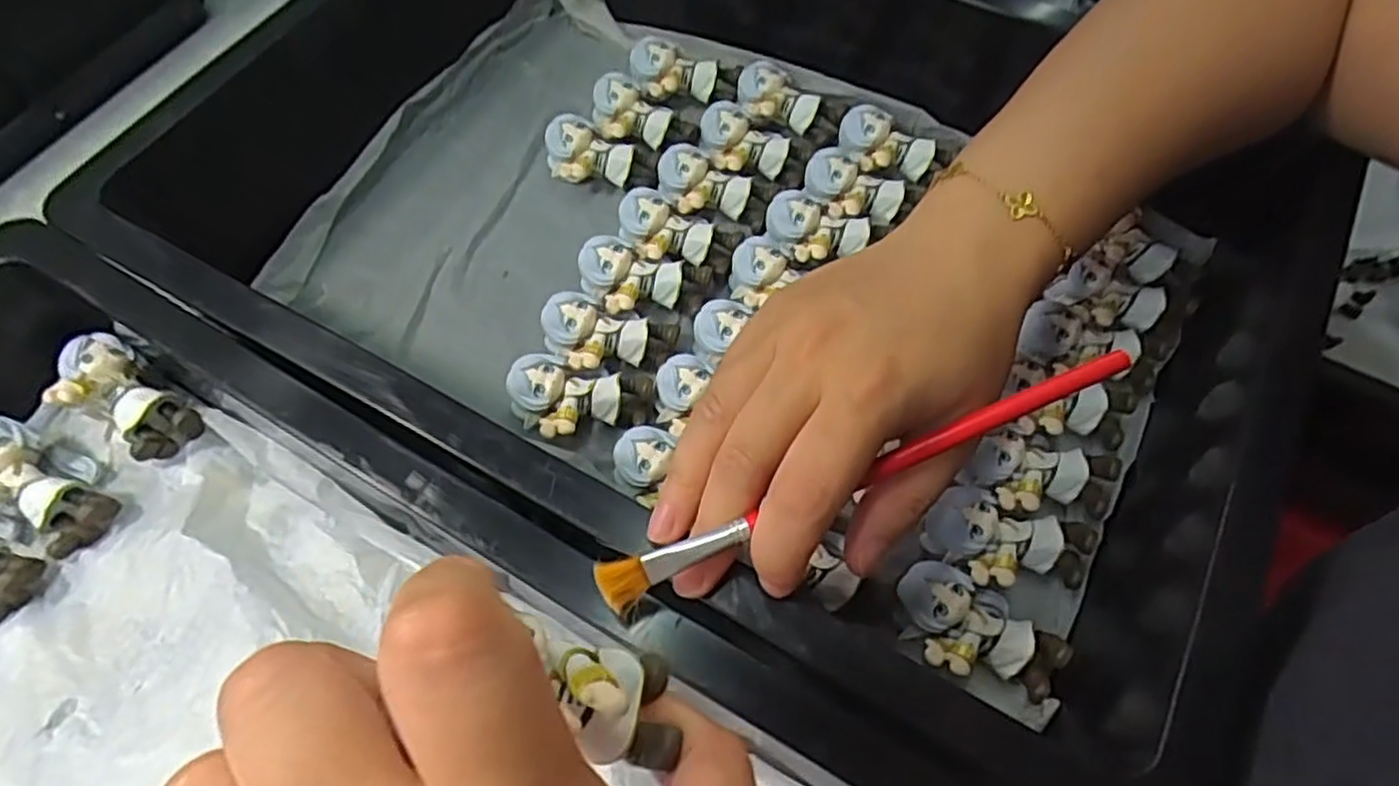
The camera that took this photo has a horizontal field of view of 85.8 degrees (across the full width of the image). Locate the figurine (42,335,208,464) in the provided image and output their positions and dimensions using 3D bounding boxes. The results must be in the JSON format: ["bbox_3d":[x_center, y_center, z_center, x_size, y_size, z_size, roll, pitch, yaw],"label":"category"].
[{"bbox_3d":[-0.233,0.002,0.304,0.059,0.027,0.030,43,69,-1],"label":"figurine"}]

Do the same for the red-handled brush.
[{"bbox_3d":[0.049,0.023,0.213,0.163,0.006,0.011,-23,65,-5],"label":"red-handled brush"}]

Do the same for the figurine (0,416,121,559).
[{"bbox_3d":[-0.257,0.035,0.291,0.059,0.021,0.040,30,57,-14],"label":"figurine"}]

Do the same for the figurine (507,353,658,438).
[{"bbox_3d":[-0.052,0.004,0.335,0.063,0.026,0.035,6,62,-10],"label":"figurine"}]

